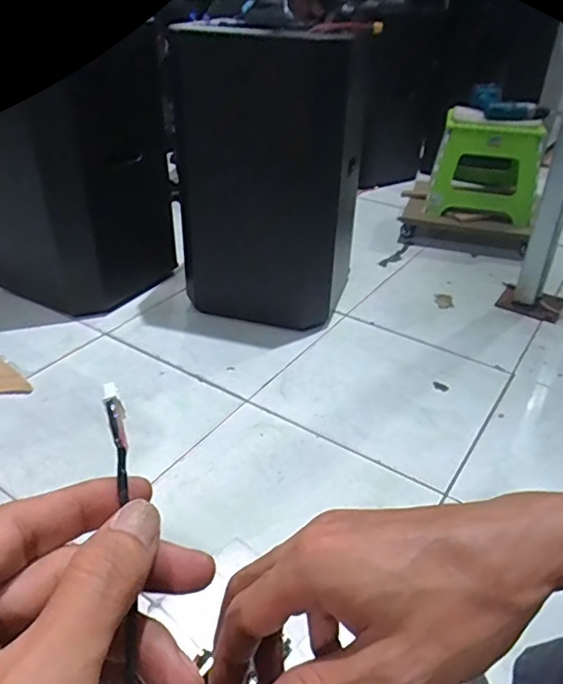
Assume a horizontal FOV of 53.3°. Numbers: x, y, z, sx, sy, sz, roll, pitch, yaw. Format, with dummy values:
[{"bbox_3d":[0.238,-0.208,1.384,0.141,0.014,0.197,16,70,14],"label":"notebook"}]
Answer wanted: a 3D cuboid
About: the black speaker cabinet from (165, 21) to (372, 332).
[{"bbox_3d":[-0.013,-0.346,1.236,0.345,0.592,0.297,13,35,17],"label":"black speaker cabinet"}]

